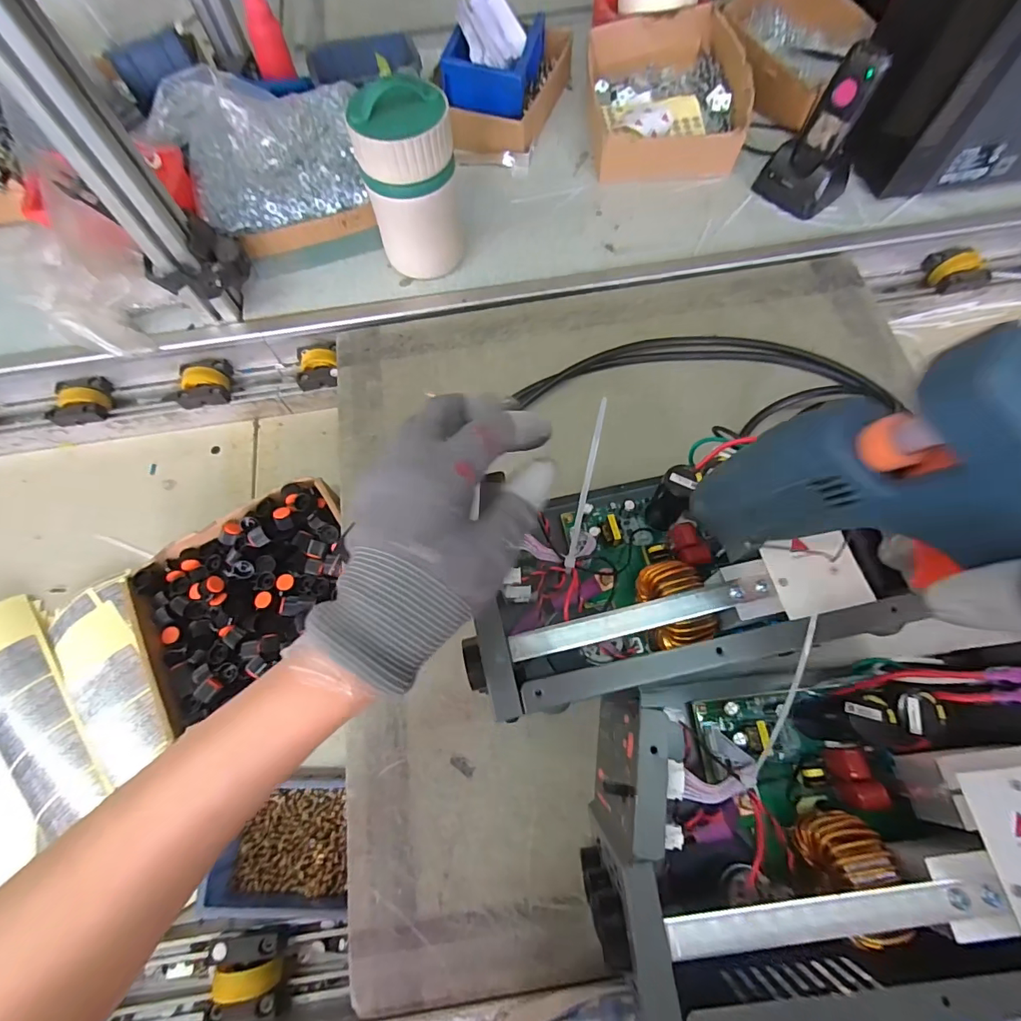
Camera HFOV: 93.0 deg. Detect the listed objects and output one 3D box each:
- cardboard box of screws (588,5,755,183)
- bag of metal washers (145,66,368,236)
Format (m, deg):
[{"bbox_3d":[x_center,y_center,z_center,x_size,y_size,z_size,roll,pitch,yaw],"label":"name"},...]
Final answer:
[{"bbox_3d":[0.195,-0.536,0.627,0.189,0.064,0.238,-2,68,1],"label":"cardboard box of screws"},{"bbox_3d":[-0.271,-0.404,0.556,0.199,0.126,0.192,-21,69,-6],"label":"bag of metal washers"}]

